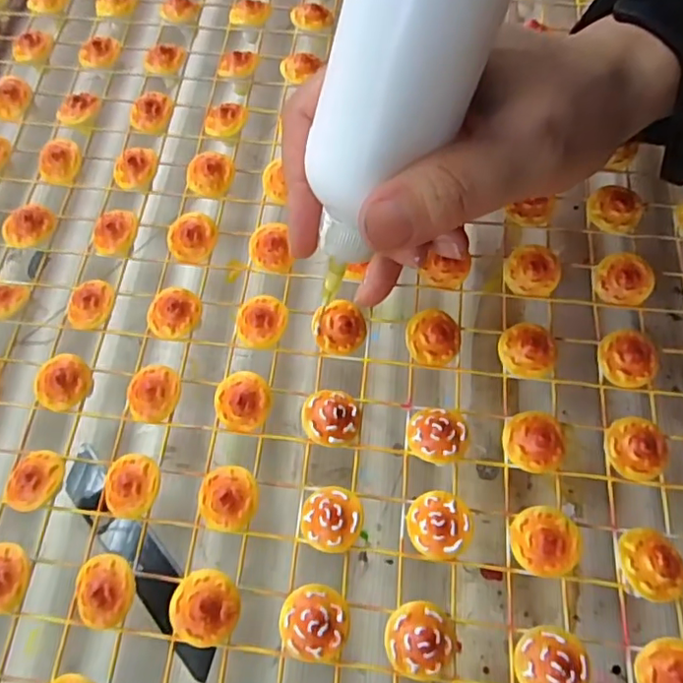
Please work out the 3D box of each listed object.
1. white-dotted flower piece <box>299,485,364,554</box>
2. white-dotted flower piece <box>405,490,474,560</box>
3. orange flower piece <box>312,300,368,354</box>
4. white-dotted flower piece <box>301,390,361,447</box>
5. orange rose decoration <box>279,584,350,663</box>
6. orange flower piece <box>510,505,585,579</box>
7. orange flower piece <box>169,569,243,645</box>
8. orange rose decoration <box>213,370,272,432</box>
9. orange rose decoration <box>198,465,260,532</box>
[{"bbox_3d":[-0.003,0.054,0.175,0.019,0.006,0.019,-2,69,6],"label":"white-dotted flower piece"},{"bbox_3d":[0.030,0.055,0.173,0.019,0.007,0.019,4,69,8],"label":"white-dotted flower piece"},{"bbox_3d":[-0.001,-0.005,0.204,0.019,0.008,0.016,-33,69,-7],"label":"orange flower piece"},{"bbox_3d":[-0.003,0.026,0.191,0.019,0.009,0.019,-2,69,6],"label":"white-dotted flower piece"},{"bbox_3d":[-0.008,0.080,0.163,0.019,0.009,0.019,1,69,7],"label":"orange rose decoration"},{"bbox_3d":[0.061,0.059,0.171,0.019,0.006,0.019,-2,69,6],"label":"orange flower piece"},{"bbox_3d":[-0.040,0.077,0.166,0.020,0.008,0.020,-2,69,6],"label":"orange flower piece"},{"bbox_3d":[-0.033,0.020,0.194,0.019,0.008,0.019,1,69,7],"label":"orange rose decoration"},{"bbox_3d":[-0.036,0.049,0.181,0.019,0.008,0.019,-2,69,6],"label":"orange rose decoration"}]

